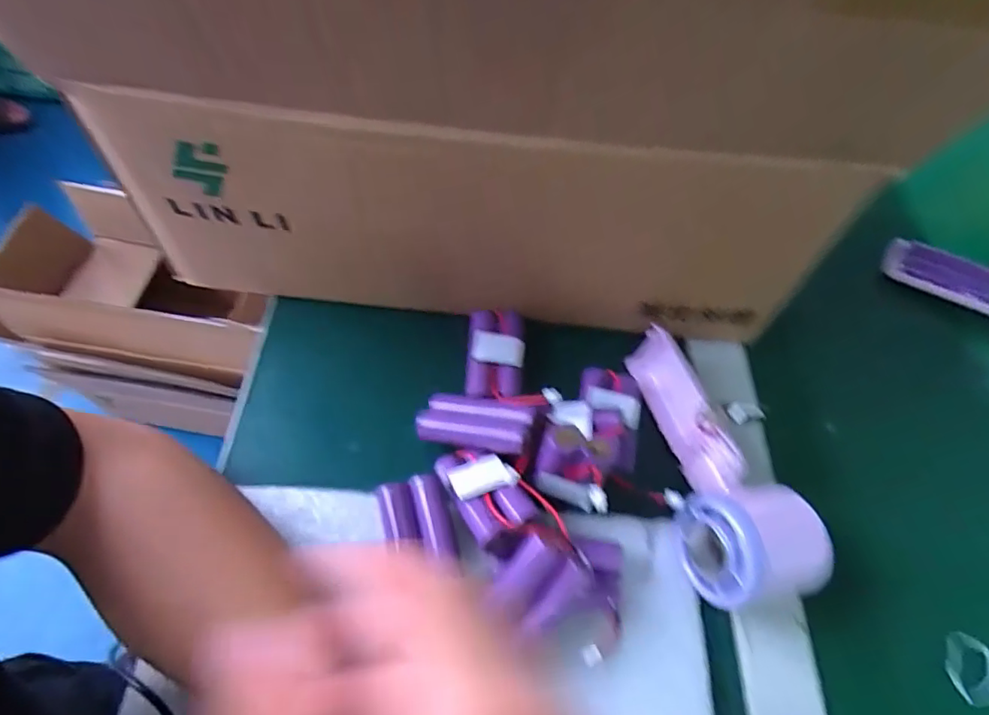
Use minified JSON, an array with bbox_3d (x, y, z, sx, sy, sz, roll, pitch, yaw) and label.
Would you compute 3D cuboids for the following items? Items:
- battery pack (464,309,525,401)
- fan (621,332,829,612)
[{"bbox_3d":[0.001,-0.003,0.374,0.036,0.021,0.056,3,55,-1],"label":"battery pack"},{"bbox_3d":[0.130,0.056,0.334,0.070,0.049,0.165,-7,56,-8],"label":"fan"}]

